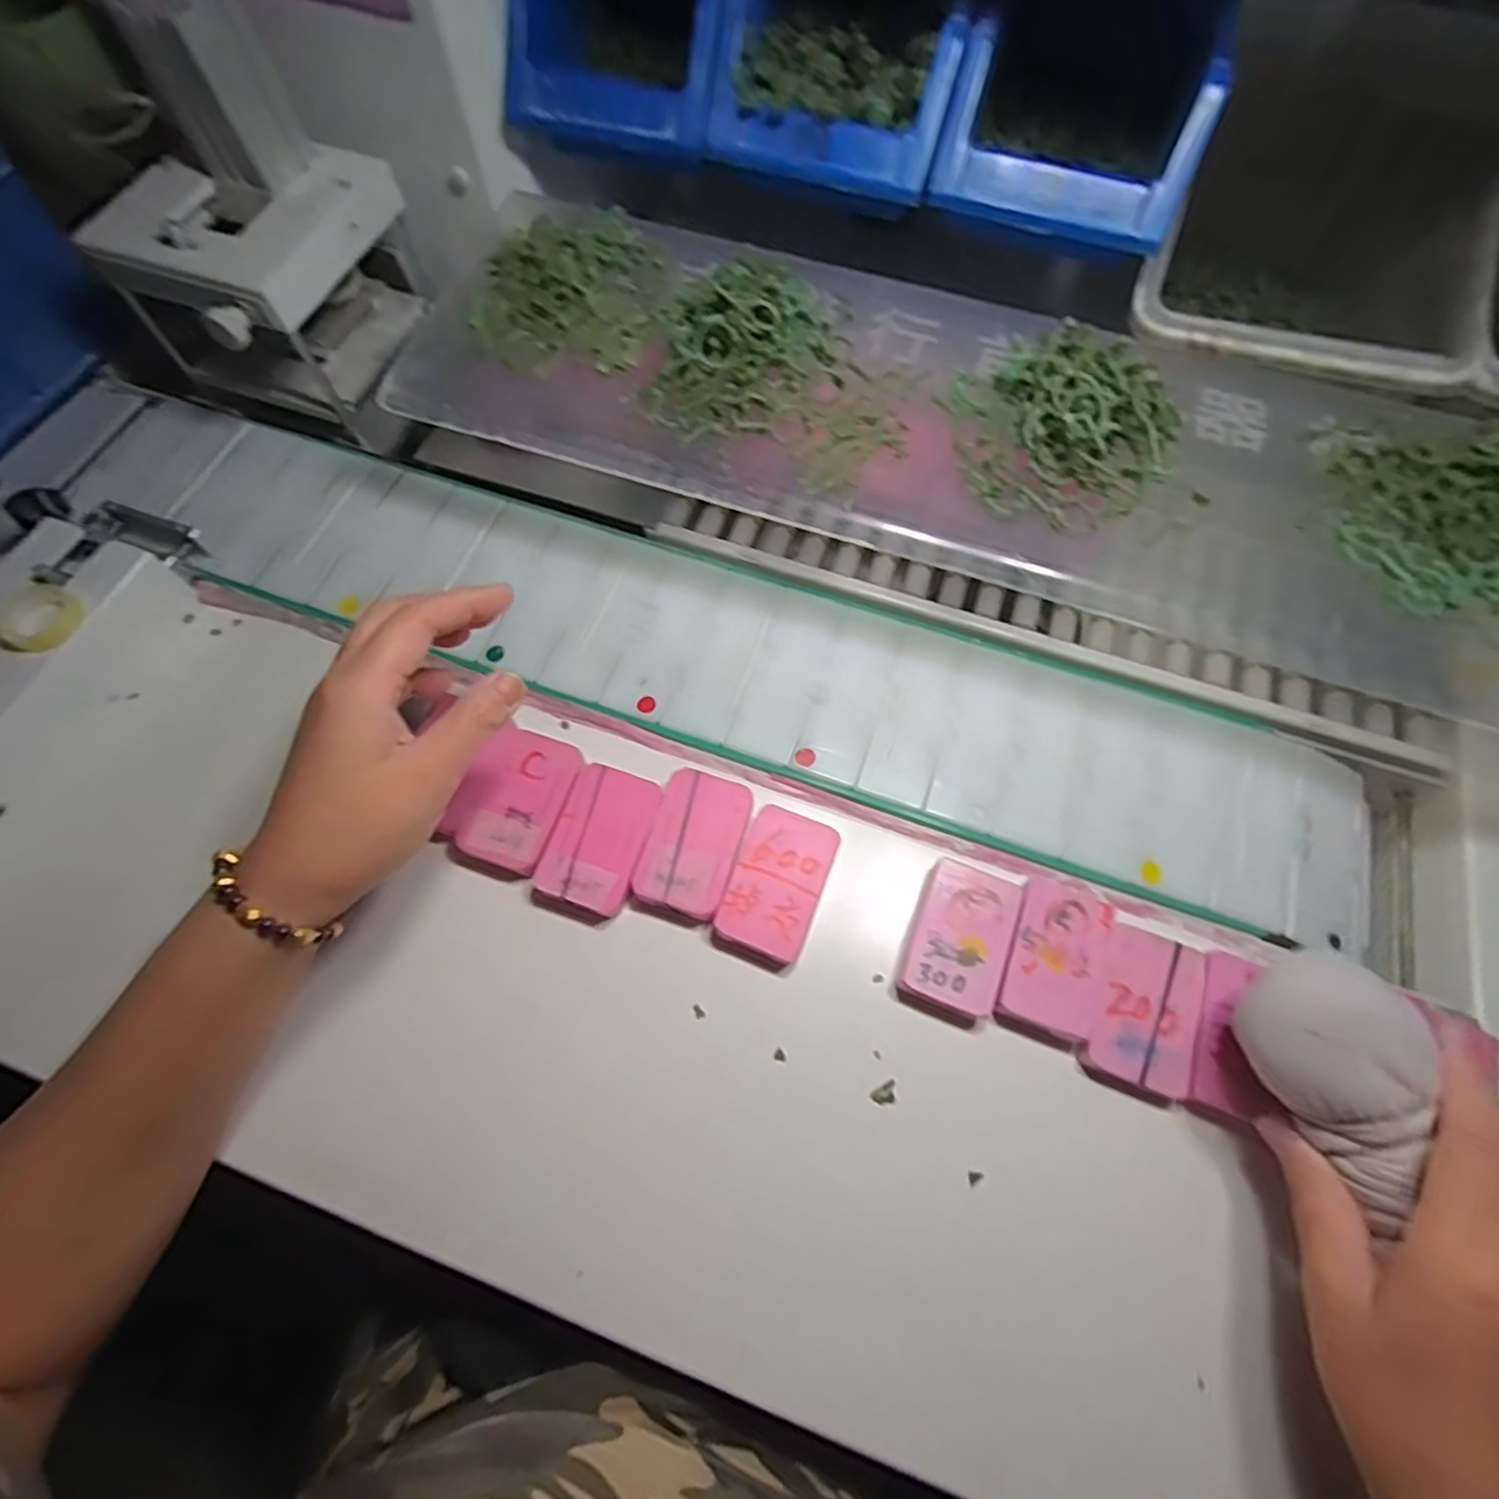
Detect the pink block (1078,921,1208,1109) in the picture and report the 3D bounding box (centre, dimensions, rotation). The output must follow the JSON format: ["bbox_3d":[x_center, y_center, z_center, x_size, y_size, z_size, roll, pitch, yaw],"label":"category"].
[{"bbox_3d":[0.189,0.126,0.337,0.046,0.015,0.074,20,70,6],"label":"pink block"}]

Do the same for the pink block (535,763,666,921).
[{"bbox_3d":[-0.077,0.048,0.364,0.048,0.019,0.073,20,70,7],"label":"pink block"}]

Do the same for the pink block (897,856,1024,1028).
[{"bbox_3d":[0.103,0.095,0.347,0.044,0.019,0.072,22,70,7],"label":"pink block"}]

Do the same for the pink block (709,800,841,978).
[{"bbox_3d":[0.013,0.070,0.356,0.044,0.017,0.076,22,70,7],"label":"pink block"}]

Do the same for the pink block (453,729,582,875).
[{"bbox_3d":[-0.120,0.030,0.371,0.046,0.016,0.076,19,70,6],"label":"pink block"}]

